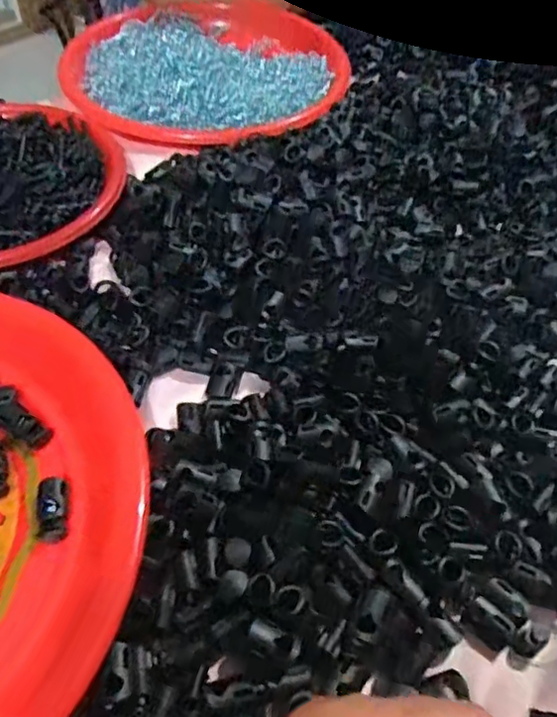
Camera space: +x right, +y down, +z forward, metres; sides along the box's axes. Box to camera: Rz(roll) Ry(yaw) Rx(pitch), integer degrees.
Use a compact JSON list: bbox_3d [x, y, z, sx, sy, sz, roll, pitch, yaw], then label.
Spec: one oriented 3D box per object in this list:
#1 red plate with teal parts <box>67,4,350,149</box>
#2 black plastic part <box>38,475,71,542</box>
[{"bbox_3d":[-0.054,-0.247,0.493,0.218,0.027,0.233,1,53,-1],"label":"red plate with teal parts"},{"bbox_3d":[-0.099,0.065,0.260,0.014,0.005,0.028,-7,54,-7],"label":"black plastic part"}]

